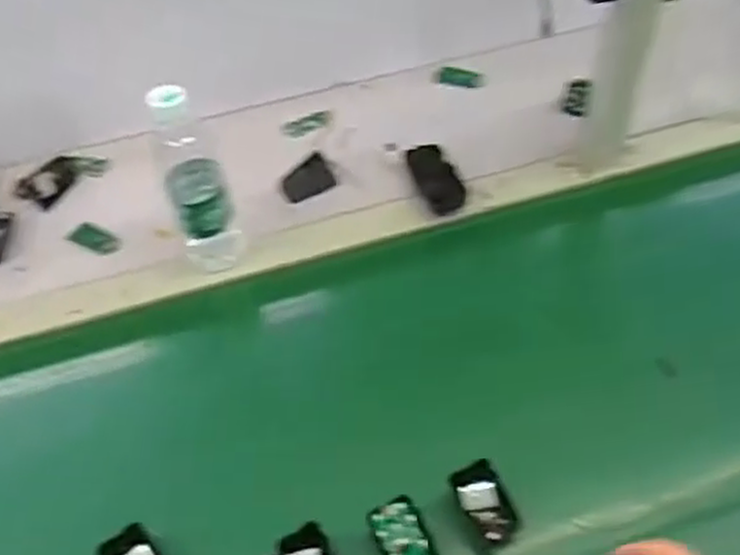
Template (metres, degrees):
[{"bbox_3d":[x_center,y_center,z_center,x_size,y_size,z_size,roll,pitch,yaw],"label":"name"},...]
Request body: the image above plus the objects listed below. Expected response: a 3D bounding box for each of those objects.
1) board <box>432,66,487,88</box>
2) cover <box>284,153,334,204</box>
[{"bbox_3d":[0.120,-0.275,1.052,0.084,0.014,0.027,22,56,35],"label":"board"},{"bbox_3d":[-0.077,-0.122,0.937,0.063,0.007,0.068,-20,54,-13],"label":"cover"}]

